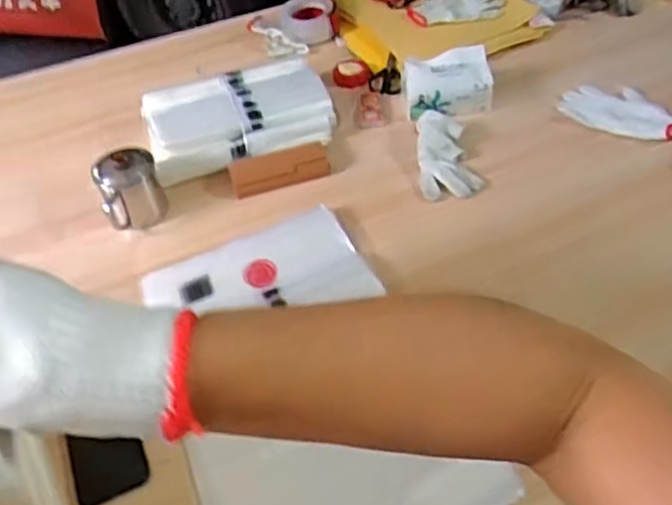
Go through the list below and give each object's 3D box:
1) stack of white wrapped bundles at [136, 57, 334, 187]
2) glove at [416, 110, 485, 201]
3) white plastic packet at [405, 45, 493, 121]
[{"bbox_3d":[-0.164,-0.233,1.056,0.299,0.061,0.210,-18,48,-11],"label":"stack of white wrapped bundles"},{"bbox_3d":[0.166,-0.157,0.978,0.085,0.023,0.168,-7,60,0],"label":"glove"},{"bbox_3d":[0.186,-0.283,1.046,0.138,0.064,0.093,-6,46,1],"label":"white plastic packet"}]

